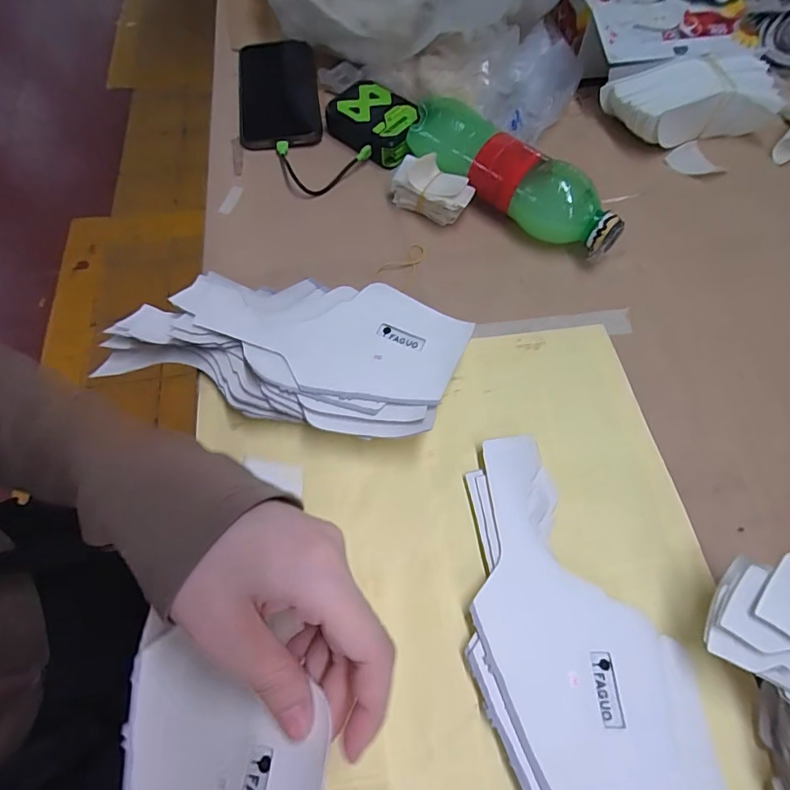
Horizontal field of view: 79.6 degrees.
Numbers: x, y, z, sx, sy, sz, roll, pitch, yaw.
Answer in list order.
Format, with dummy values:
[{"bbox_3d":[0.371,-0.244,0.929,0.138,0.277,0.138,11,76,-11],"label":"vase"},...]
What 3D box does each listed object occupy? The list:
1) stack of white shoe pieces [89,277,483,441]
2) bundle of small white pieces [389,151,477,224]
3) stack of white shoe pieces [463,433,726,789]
[{"bbox_3d":[-0.083,-0.034,0.347,0.249,0.038,0.109,13,64,7],"label":"stack of white shoe pieces"},{"bbox_3d":[0.034,-0.182,0.422,0.068,0.048,0.035,30,67,14],"label":"bundle of small white pieces"},{"bbox_3d":[0.090,0.131,0.273,0.105,0.014,0.211,-20,65,-10],"label":"stack of white shoe pieces"}]

